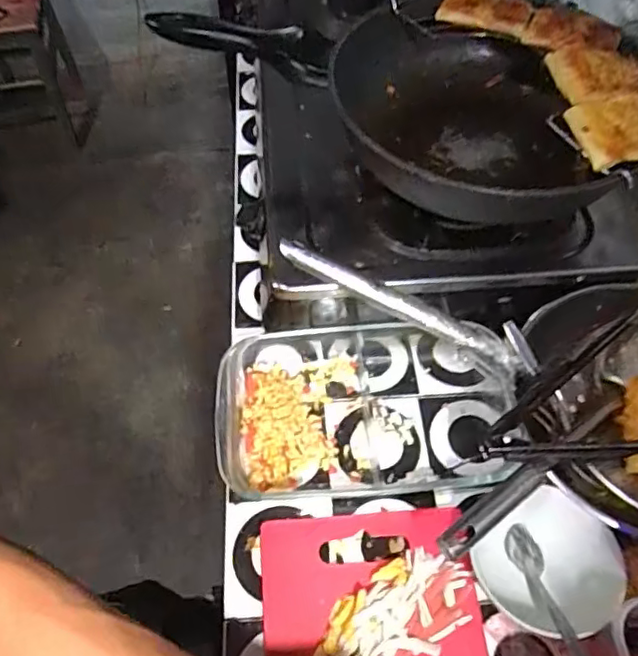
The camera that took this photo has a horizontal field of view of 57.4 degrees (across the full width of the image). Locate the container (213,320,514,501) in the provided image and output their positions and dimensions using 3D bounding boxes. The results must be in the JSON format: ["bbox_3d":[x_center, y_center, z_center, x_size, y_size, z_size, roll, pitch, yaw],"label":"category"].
[{"bbox_3d":[0.052,0.077,0.584,0.307,0.051,0.177,-7,57,-4],"label":"container"}]

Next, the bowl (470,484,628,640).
[{"bbox_3d":[0.200,0.205,0.499,0.104,0.041,0.105,0,56,0],"label":"bowl"}]

